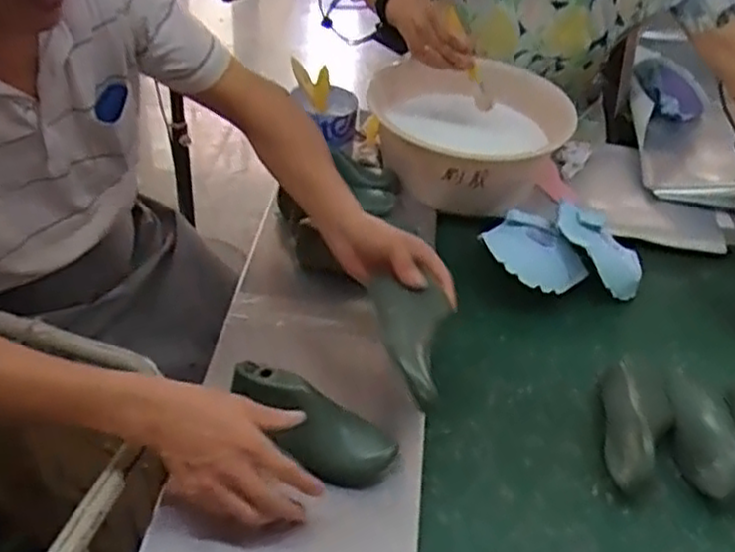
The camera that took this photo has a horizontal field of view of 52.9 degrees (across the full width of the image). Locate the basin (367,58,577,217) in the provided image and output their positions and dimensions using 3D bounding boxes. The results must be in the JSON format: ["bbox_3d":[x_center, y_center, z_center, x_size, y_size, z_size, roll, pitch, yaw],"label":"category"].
[{"bbox_3d":[0.146,-0.218,1.101,0.274,0.139,0.249,0,41,-8],"label":"basin"}]

